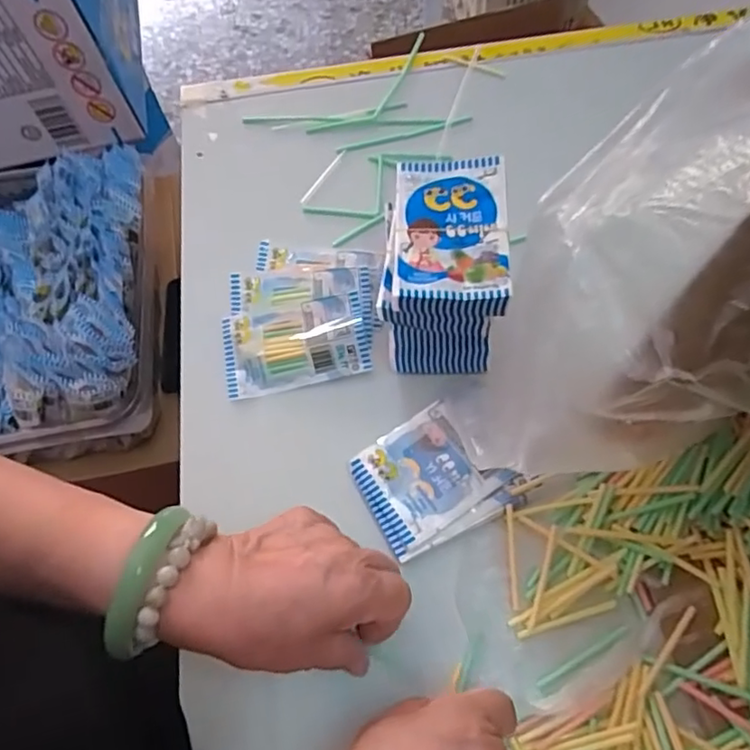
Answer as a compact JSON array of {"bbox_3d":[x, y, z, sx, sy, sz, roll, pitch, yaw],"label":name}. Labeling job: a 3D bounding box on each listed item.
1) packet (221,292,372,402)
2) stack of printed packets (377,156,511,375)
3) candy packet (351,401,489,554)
[{"bbox_3d":[-0.058,-0.021,0.436,0.104,0.019,0.059,-10,65,-1],"label":"packet"},{"bbox_3d":[0.045,-0.070,0.408,0.077,0.091,0.110,2,65,4],"label":"stack of printed packets"},{"bbox_3d":[0.028,0.066,0.389,0.072,0.014,0.069,-28,67,-9],"label":"candy packet"}]

